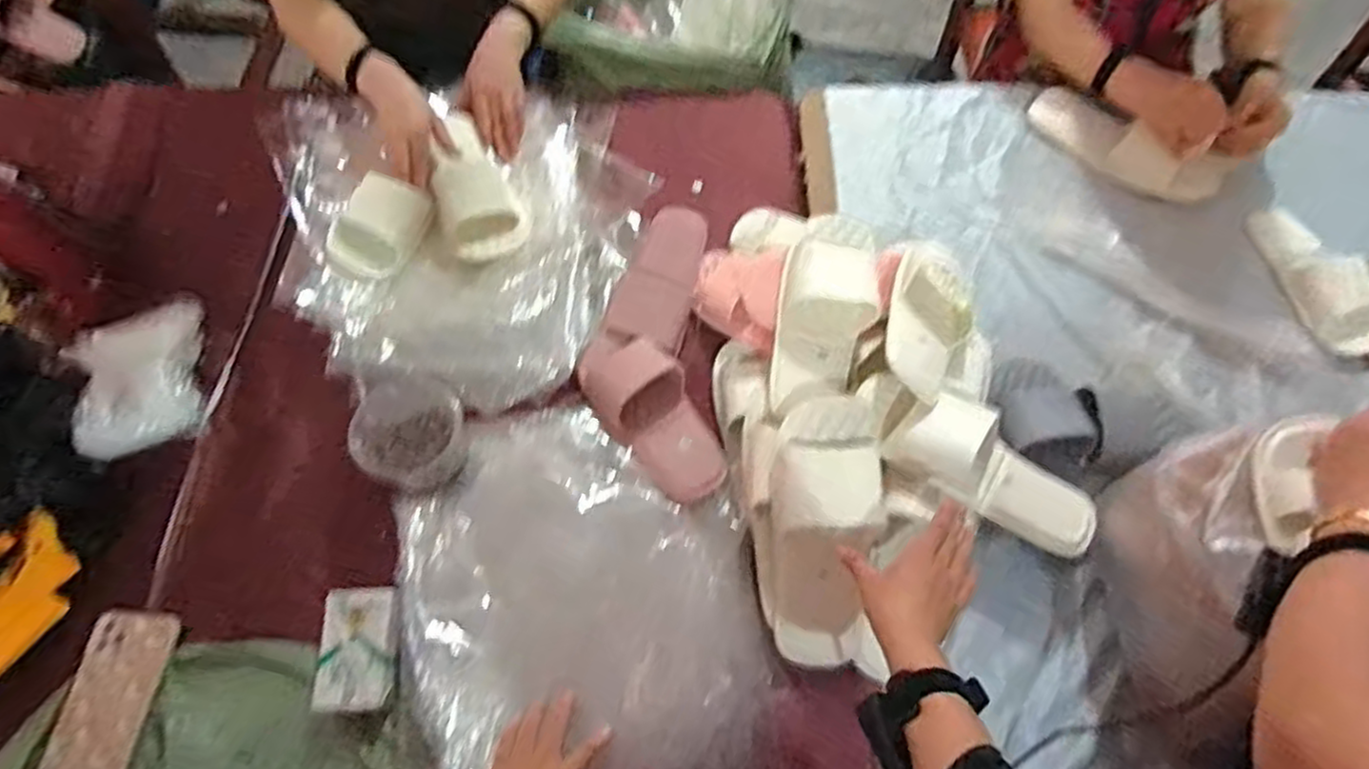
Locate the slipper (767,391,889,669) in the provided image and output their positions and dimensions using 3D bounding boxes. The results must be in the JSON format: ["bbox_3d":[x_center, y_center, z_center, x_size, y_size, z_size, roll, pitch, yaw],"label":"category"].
[{"bbox_3d":[0.144,0.147,0.753,0.114,0.059,0.277,7,86,1],"label":"slipper"}]

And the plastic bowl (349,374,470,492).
[{"bbox_3d":[-0.289,0.052,0.791,0.104,0.063,0.108,1,63,-1],"label":"plastic bowl"}]

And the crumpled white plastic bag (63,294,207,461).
[{"bbox_3d":[-0.616,-0.007,0.842,0.127,0.047,0.181,-18,65,-10],"label":"crumpled white plastic bag"}]

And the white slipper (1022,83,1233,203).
[{"bbox_3d":[0.615,-0.338,1.043,0.269,0.043,0.098,35,68,15],"label":"white slipper"}]

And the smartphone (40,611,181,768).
[{"bbox_3d":[-0.547,0.304,0.711,0.077,0.016,0.163,7,66,-13],"label":"smartphone"}]

